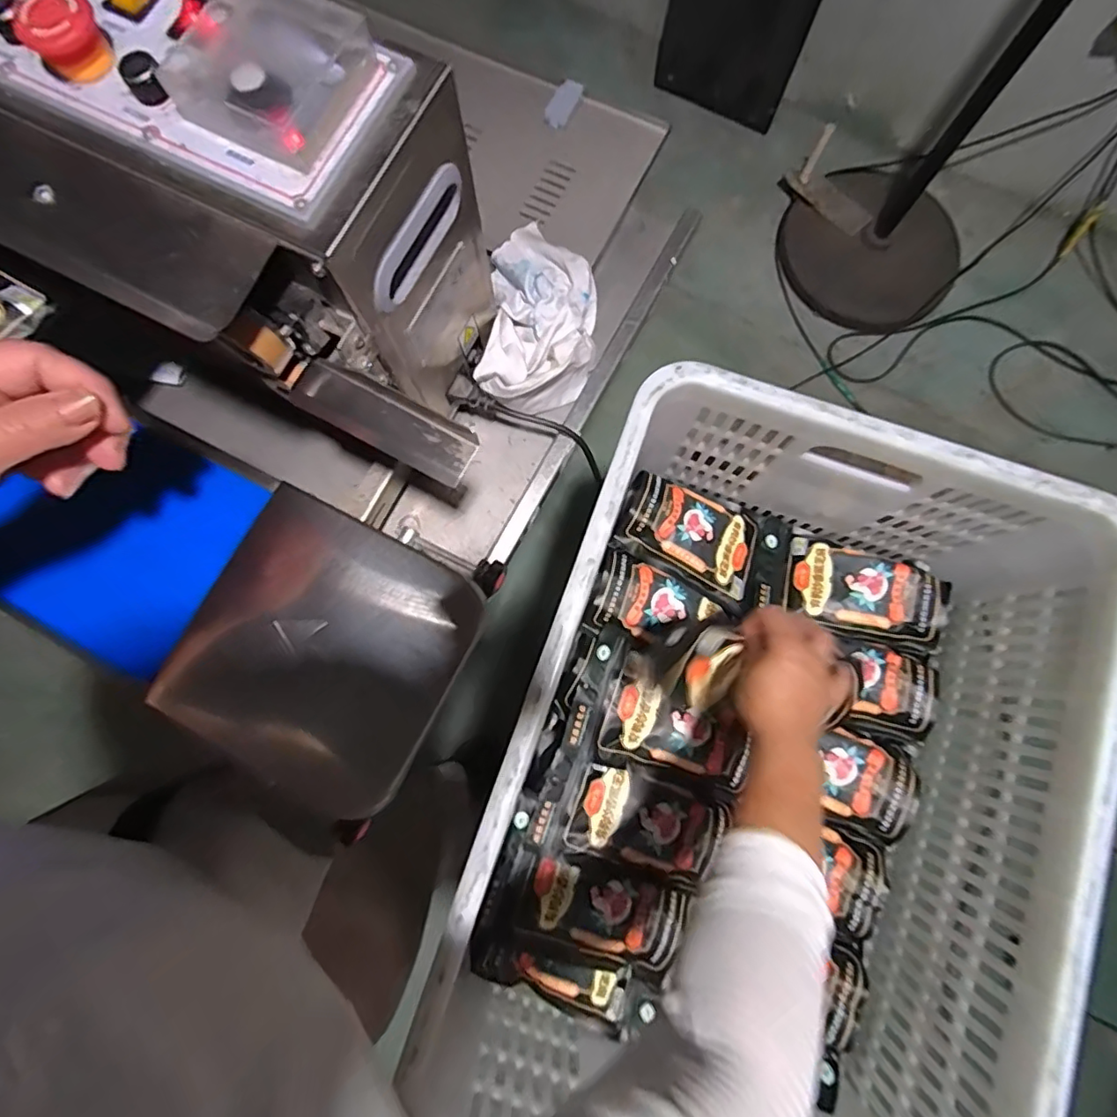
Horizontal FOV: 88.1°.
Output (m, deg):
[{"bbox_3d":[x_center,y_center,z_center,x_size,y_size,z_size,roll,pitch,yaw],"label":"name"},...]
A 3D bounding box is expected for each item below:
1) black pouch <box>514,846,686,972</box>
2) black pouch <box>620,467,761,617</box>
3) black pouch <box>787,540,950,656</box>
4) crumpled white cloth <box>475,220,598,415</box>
[{"bbox_3d":[0.042,0.338,0.559,0.153,0.018,0.081,21,79,4],"label":"black pouch"},{"bbox_3d":[0.150,-0.026,0.650,0.159,0.061,0.116,23,80,4],"label":"black pouch"},{"bbox_3d":[0.347,0.040,0.644,0.167,0.047,0.106,15,79,3],"label":"black pouch"},{"bbox_3d":[-0.018,-0.232,0.546,0.108,0.053,0.200,3,79,0],"label":"crumpled white cloth"}]

